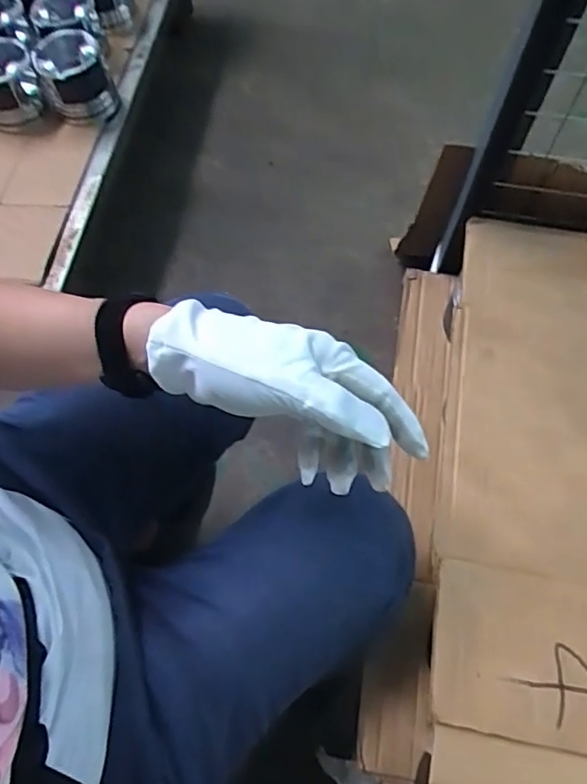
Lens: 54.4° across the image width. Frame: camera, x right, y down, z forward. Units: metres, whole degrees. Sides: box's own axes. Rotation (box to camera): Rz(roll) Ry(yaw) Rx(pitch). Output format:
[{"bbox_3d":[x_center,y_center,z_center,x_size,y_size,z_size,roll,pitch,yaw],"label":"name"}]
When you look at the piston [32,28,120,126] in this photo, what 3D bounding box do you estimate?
[{"bbox_3d":[-0.341,-0.490,0.900,0.100,0.101,0.094,-18,65,-5],"label":"piston"}]

